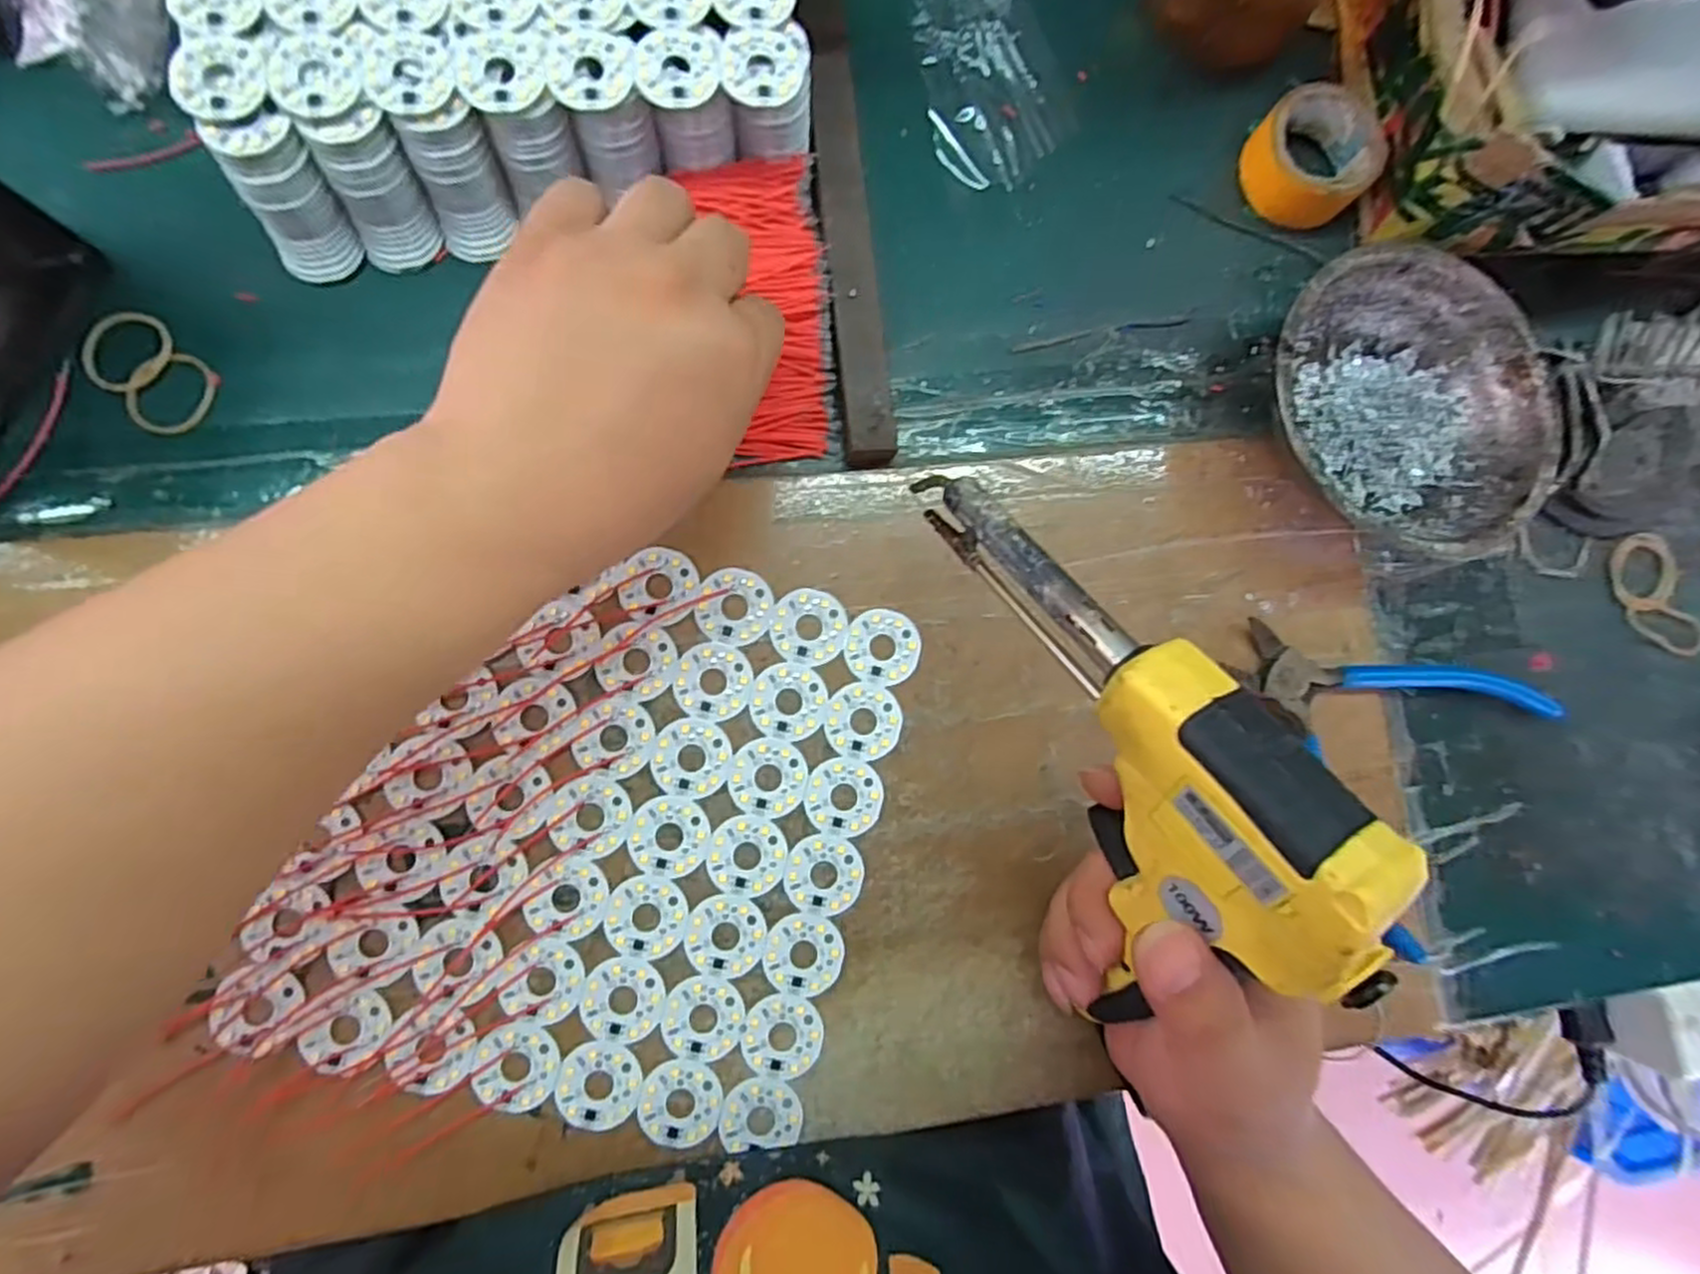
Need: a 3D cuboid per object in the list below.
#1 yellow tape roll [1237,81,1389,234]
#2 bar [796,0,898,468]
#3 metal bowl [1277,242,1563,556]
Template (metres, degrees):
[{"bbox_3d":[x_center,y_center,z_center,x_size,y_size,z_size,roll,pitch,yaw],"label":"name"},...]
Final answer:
[{"bbox_3d":[0.209,-0.217,0.341,0.052,0.025,0.059,42,82,0],"label":"yellow tape roll"},{"bbox_3d":[-0.002,-0.172,0.318,0.020,0.023,0.199,-6,84,-6],"label":"bar"},{"bbox_3d":[0.227,-0.094,0.322,0.122,0.044,0.123,1,84,-6],"label":"metal bowl"}]

